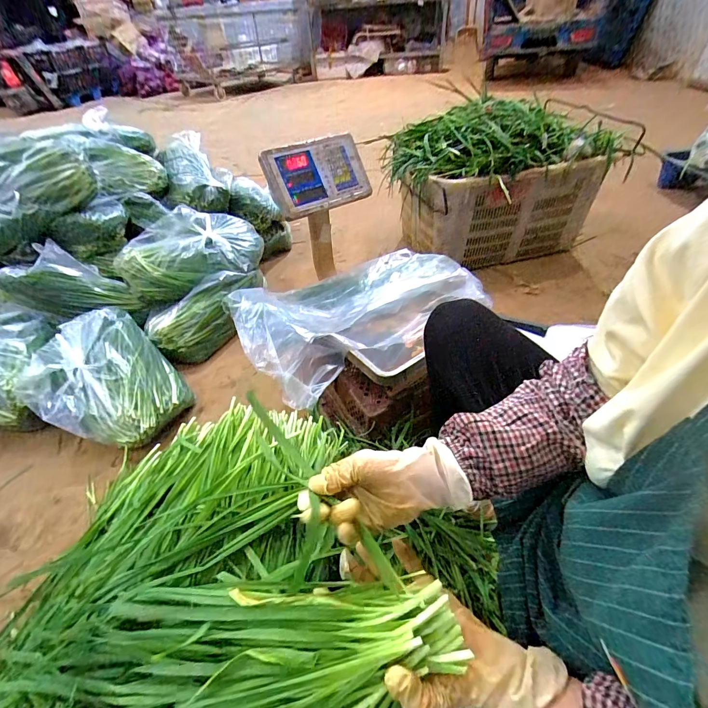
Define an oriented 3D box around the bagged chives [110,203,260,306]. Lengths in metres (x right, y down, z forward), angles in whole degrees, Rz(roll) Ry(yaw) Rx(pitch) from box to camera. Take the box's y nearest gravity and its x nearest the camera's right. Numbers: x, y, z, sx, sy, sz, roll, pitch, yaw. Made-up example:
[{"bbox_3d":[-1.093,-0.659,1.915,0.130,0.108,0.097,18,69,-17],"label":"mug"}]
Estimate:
[{"bbox_3d":[-0.546,-0.351,1.209,0.466,0.181,0.249,-25,48,-19],"label":"bagged chives"}]

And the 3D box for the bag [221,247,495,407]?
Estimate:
[{"bbox_3d":[-0.014,-0.107,0.764,0.462,0.158,0.318,-27,48,-20],"label":"bag"}]

